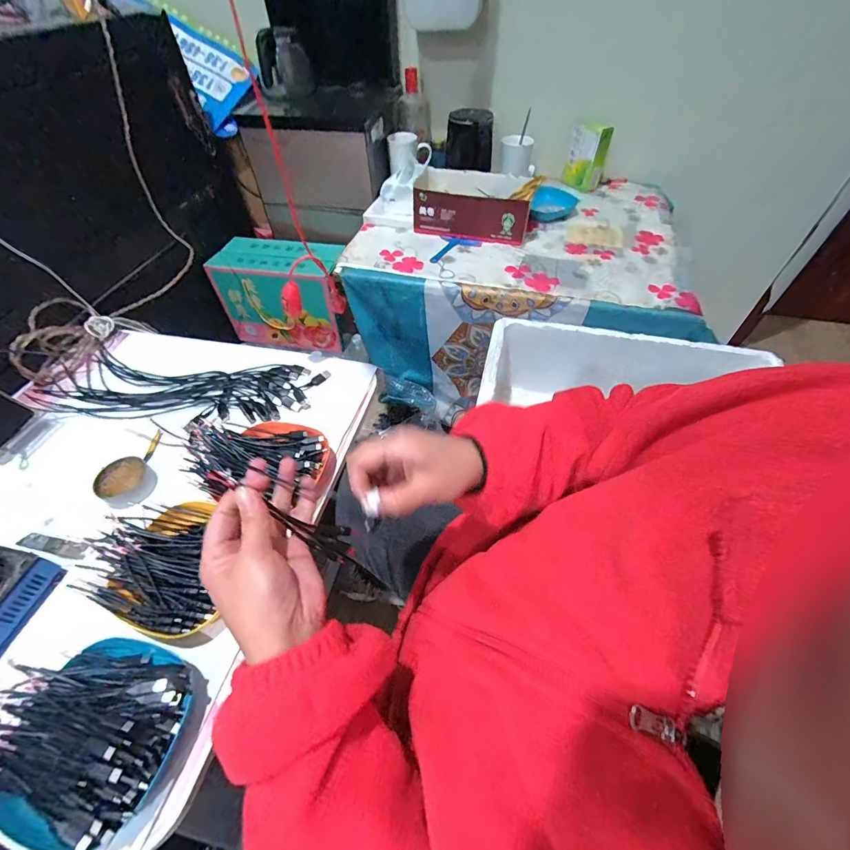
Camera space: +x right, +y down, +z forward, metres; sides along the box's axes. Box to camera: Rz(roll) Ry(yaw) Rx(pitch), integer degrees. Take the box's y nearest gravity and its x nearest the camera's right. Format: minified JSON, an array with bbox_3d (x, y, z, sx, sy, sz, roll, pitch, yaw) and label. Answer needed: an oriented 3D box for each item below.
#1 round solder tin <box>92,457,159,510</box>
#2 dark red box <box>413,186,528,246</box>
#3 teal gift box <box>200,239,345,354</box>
[{"bbox_3d":[-0.396,0.079,0.515,0.069,0.031,0.063,-1,52,1],"label":"round solder tin"},{"bbox_3d":[0.113,-0.498,0.886,0.252,0.091,0.124,14,53,12],"label":"dark red box"},{"bbox_3d":[-0.386,-0.355,1.081,0.321,0.256,0.147,6,52,6],"label":"teal gift box"}]

